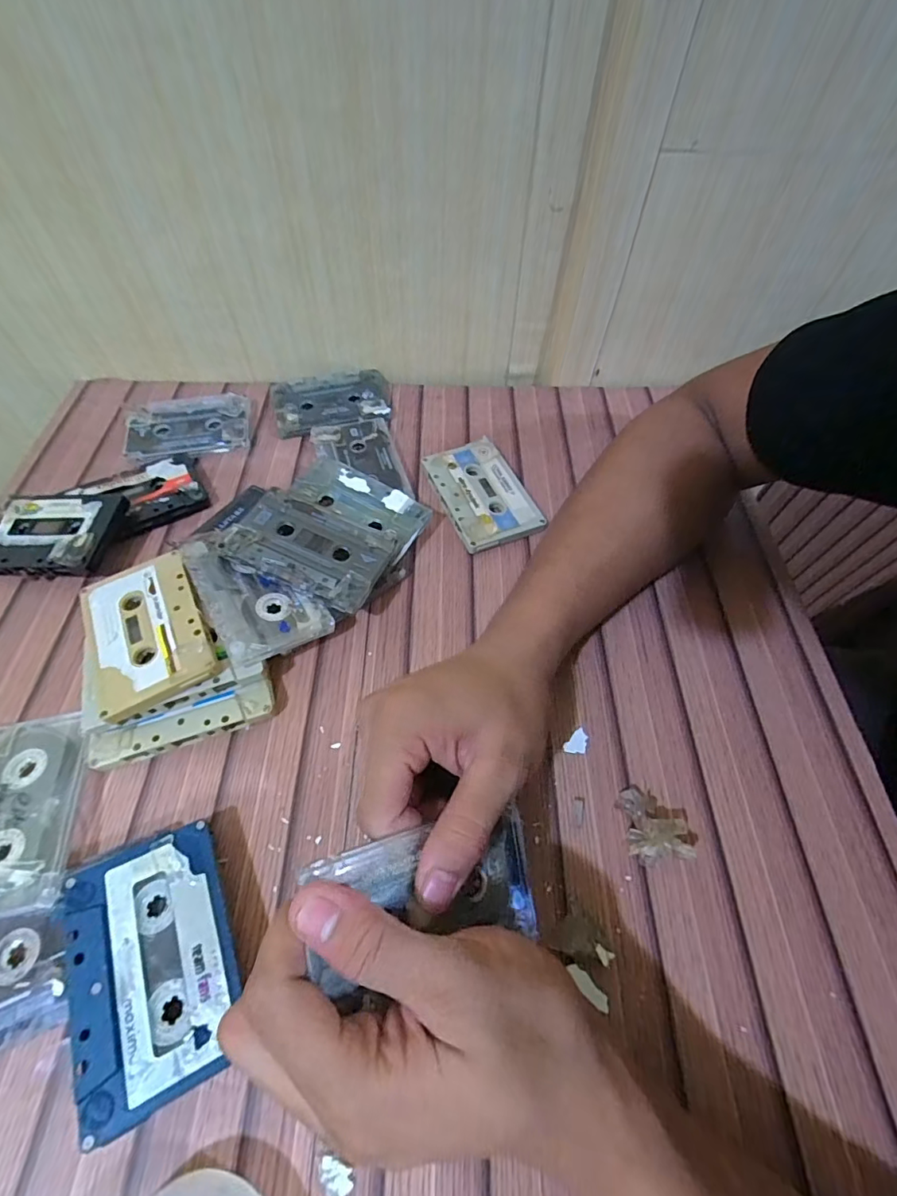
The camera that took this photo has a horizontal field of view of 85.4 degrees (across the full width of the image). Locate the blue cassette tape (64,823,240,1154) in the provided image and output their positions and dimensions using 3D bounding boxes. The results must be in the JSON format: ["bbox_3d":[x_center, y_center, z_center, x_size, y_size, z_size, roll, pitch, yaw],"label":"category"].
[{"bbox_3d":[-0.131,0.159,0.216,0.060,0.010,0.100,-21,61,-14],"label":"blue cassette tape"}]

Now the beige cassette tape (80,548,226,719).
[{"bbox_3d":[-0.181,0.018,0.294,0.065,0.009,0.103,-28,58,-11],"label":"beige cassette tape"}]

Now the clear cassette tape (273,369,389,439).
[{"bbox_3d":[-0.105,-0.180,0.440,0.104,0.012,0.073,-15,59,-10],"label":"clear cassette tape"}]

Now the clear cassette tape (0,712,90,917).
[{"bbox_3d":[-0.231,0.111,0.254,0.061,0.014,0.100,-13,59,-9],"label":"clear cassette tape"}]

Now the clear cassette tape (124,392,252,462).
[{"bbox_3d":[-0.223,-0.150,0.418,0.099,0.006,0.067,-8,58,-7],"label":"clear cassette tape"}]

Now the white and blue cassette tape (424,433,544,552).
[{"bbox_3d":[0.026,-0.083,0.382,0.064,0.012,0.100,-19,60,-13],"label":"white and blue cassette tape"}]

